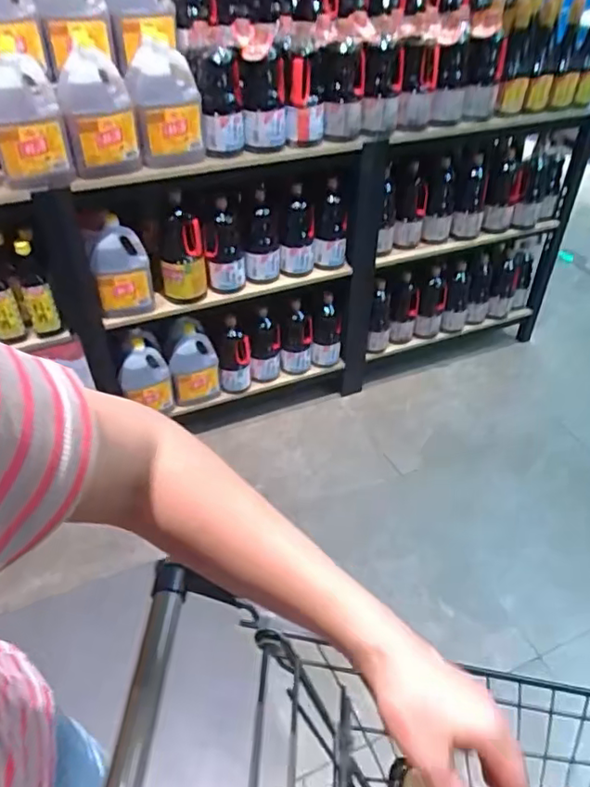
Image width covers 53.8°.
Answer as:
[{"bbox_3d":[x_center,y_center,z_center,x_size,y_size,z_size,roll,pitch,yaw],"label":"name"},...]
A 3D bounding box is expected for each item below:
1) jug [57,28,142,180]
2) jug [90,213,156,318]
[{"bbox_3d":[-0.426,-0.612,1.244,0.141,0.233,0.159,-13,42,-16],"label":"jug"},{"bbox_3d":[-0.434,-0.312,1.459,0.133,0.225,0.105,-10,41,-12],"label":"jug"}]

